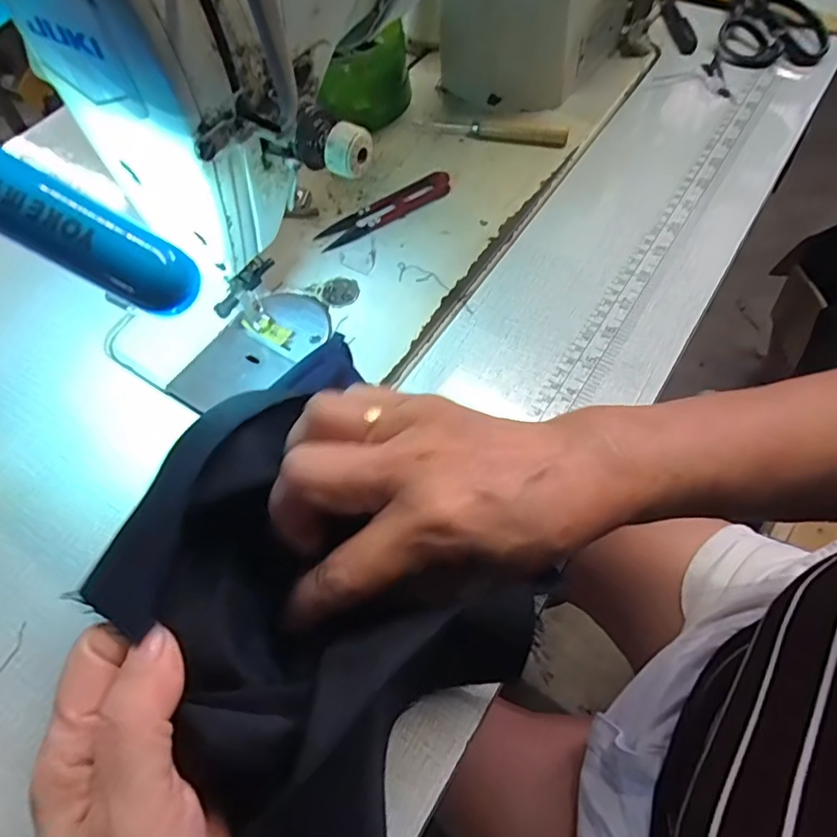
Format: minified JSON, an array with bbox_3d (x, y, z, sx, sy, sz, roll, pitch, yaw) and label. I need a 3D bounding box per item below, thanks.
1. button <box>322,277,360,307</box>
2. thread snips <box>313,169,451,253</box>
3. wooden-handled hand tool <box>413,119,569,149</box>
[{"bbox_3d":[-0.050,-0.081,0.360,0.023,0.004,0.024,-2,59,3],"label":"button"},{"bbox_3d":[-0.024,-0.146,0.389,0.100,0.010,0.027,-33,62,-15],"label":"thread snips"},{"bbox_3d":[0.054,-0.219,0.426,0.113,0.011,0.016,11,60,10],"label":"wooden-handled hand tool"}]

